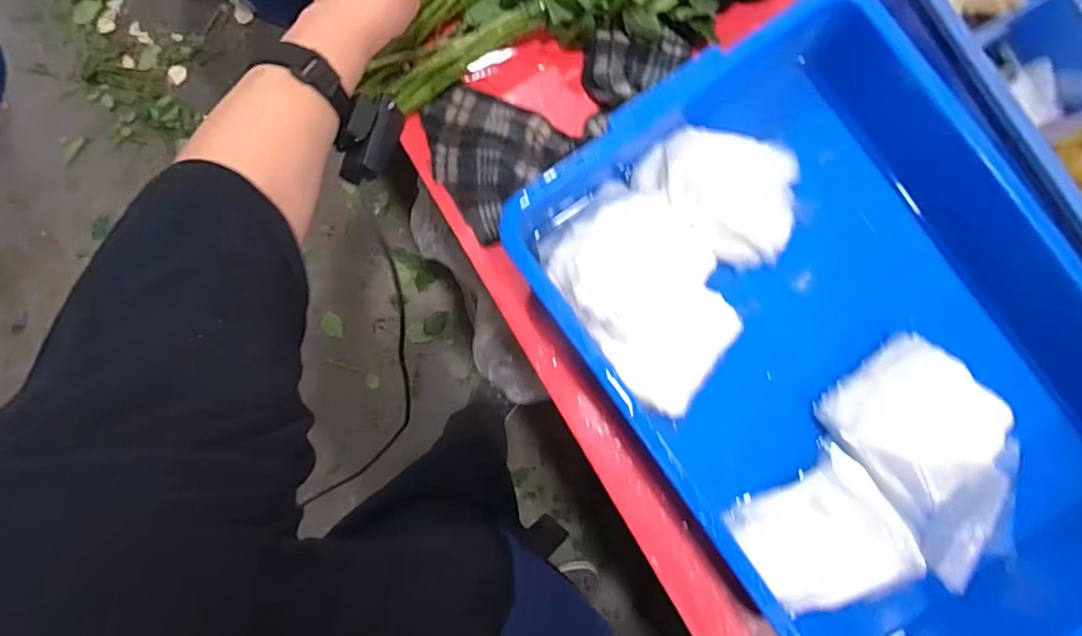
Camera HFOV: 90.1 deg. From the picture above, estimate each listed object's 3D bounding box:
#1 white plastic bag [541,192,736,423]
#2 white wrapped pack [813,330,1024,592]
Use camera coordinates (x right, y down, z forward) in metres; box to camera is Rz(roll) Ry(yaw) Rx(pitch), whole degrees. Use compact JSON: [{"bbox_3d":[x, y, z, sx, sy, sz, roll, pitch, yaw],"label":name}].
[{"bbox_3d":[0.111,-0.021,0.541,0.140,0.084,0.214,-35,87,0],"label":"white plastic bag"},{"bbox_3d":[0.378,0.128,0.508,0.130,0.072,0.201,-34,87,0],"label":"white wrapped pack"}]

